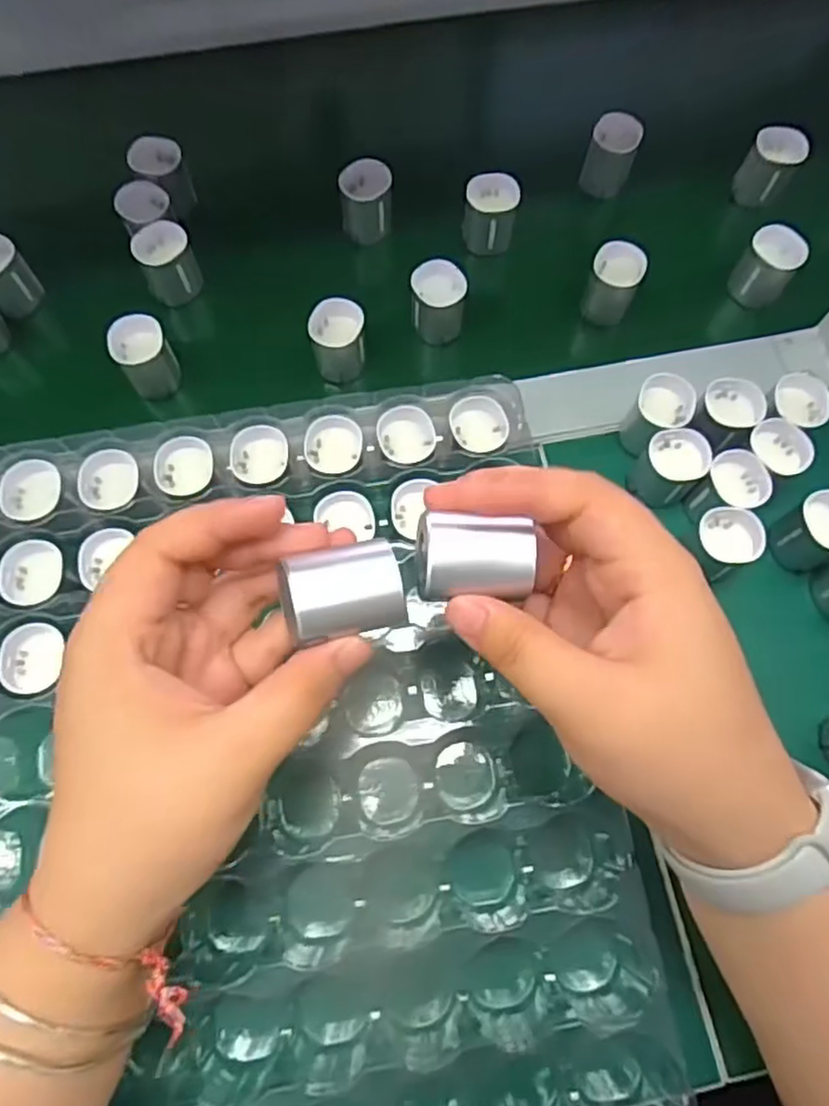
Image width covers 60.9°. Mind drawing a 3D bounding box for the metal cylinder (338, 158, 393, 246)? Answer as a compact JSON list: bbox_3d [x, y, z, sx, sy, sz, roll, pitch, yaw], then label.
[{"bbox_3d":[-0.028,-0.211,0.422,0.030,0.031,0.034,-1,72,-1],"label":"metal cylinder"}]

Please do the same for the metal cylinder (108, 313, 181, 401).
[{"bbox_3d":[-0.147,-0.107,0.388,0.028,0.036,0.030,0,72,0],"label":"metal cylinder"}]

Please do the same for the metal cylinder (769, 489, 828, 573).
[{"bbox_3d":[0.200,-0.009,0.353,0.033,0.036,0.030,0,72,0],"label":"metal cylinder"}]

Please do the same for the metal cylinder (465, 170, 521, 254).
[{"bbox_3d":[0.045,-0.202,0.423,0.030,0.033,0.029,2,72,0],"label":"metal cylinder"}]

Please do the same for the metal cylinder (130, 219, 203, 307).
[{"bbox_3d":[-0.142,-0.167,0.408,0.031,0.034,0.031,0,72,0],"label":"metal cylinder"}]

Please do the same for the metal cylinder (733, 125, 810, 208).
[{"bbox_3d":[0.222,-0.241,0.441,0.030,0.037,0.030,0,72,0],"label":"metal cylinder"}]

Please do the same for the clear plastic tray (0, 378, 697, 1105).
[{"bbox_3d":[-0.068,0.095,0.314,0.311,0.057,0.324,-10,73,-3],"label":"clear plastic tray"}]

